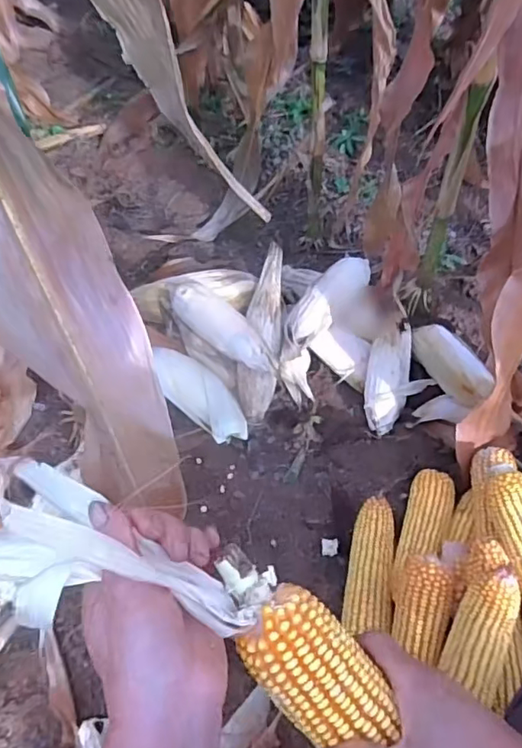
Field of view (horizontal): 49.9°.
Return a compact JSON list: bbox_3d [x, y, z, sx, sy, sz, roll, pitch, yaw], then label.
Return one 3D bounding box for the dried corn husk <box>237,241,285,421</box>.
[{"bbox_3d":[0.006,-0.086,0.974,0.066,0.049,0.324,6,72,6],"label":"dried corn husk"}]

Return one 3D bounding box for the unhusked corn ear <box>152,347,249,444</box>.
[{"bbox_3d":[-0.104,0.036,0.926,0.087,0.053,0.233,-34,60,-21],"label":"unhusked corn ear"}]

